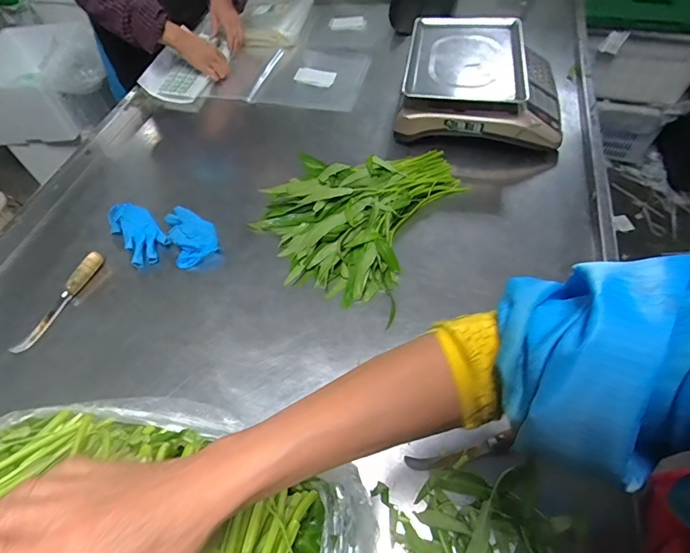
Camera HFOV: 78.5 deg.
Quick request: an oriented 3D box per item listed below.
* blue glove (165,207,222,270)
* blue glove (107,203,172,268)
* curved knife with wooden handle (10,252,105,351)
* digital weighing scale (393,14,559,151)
[{"bbox_3d":[-0.294,-0.086,0.813,0.085,0.035,0.145,-20,56,-10],"label":"blue glove"},{"bbox_3d":[-0.403,-0.088,0.823,0.079,0.031,0.167,-36,60,-19],"label":"blue glove"},{"bbox_3d":[-0.498,0.042,0.738,0.024,0.038,0.204,20,59,17],"label":"curved knife with wooden handle"},{"bbox_3d":[0.319,-0.448,0.978,0.351,0.131,0.331,9,56,11],"label":"digital weighing scale"}]

